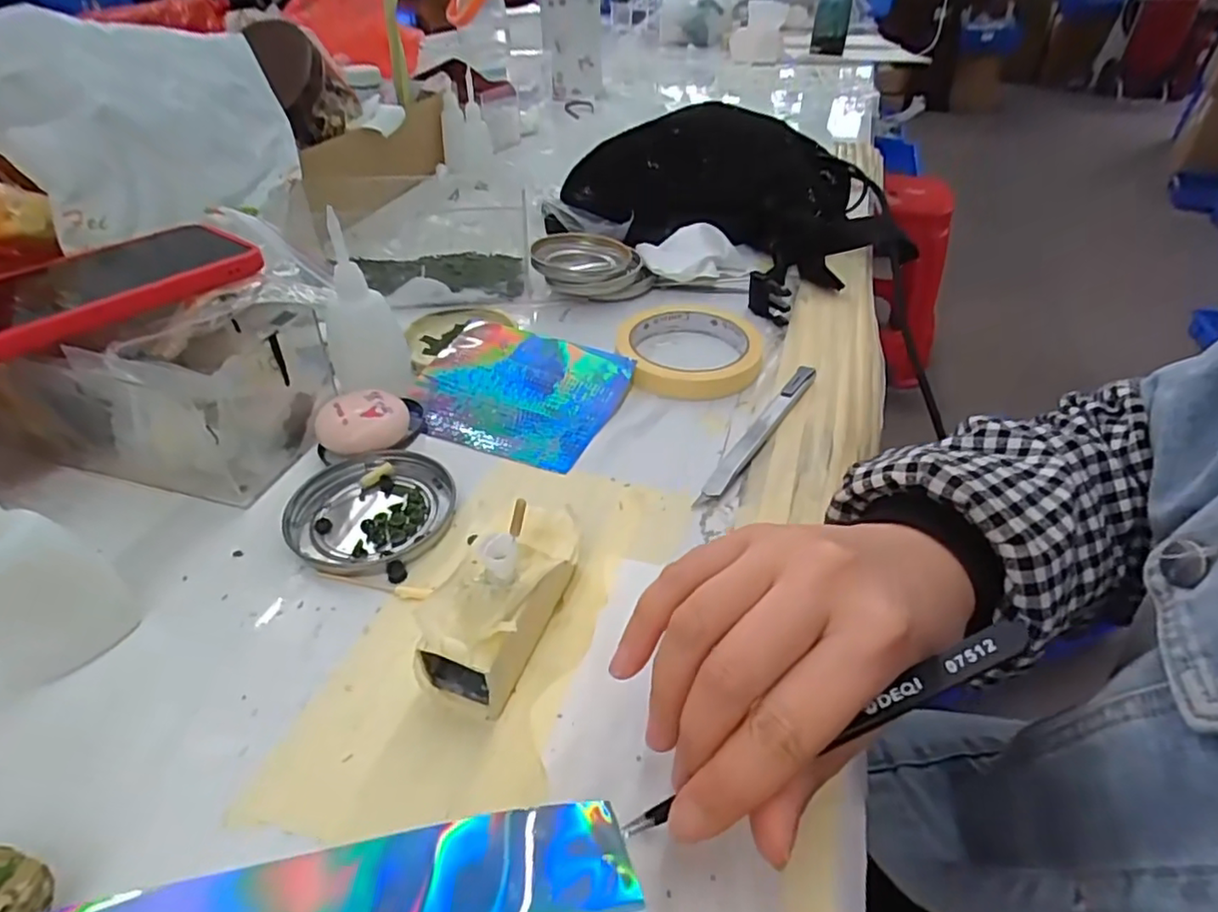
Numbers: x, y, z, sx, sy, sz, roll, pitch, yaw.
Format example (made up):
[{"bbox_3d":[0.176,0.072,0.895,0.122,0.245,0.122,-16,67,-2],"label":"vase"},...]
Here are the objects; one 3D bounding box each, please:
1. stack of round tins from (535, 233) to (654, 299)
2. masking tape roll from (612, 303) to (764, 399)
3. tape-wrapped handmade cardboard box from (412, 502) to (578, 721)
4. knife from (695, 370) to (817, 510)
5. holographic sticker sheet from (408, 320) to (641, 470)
[{"bbox_3d":[-0.014,-0.153,0.505,0.090,0.025,0.077,-4,41,-5],"label":"stack of round tins"},{"bbox_3d":[0.052,-0.075,0.423,0.090,0.017,0.091,0,41,0],"label":"masking tape roll"},{"bbox_3d":[-0.039,0.053,0.254,0.043,0.045,0.087,15,43,17],"label":"tape-wrapped handmade cardboard box"},{"bbox_3d":[0.085,-0.015,0.359,0.012,0.012,0.135,26,47,27],"label":"knife"},{"bbox_3d":[-0.062,-0.042,0.390,0.127,0.010,0.106,19,54,17],"label":"holographic sticker sheet"}]

